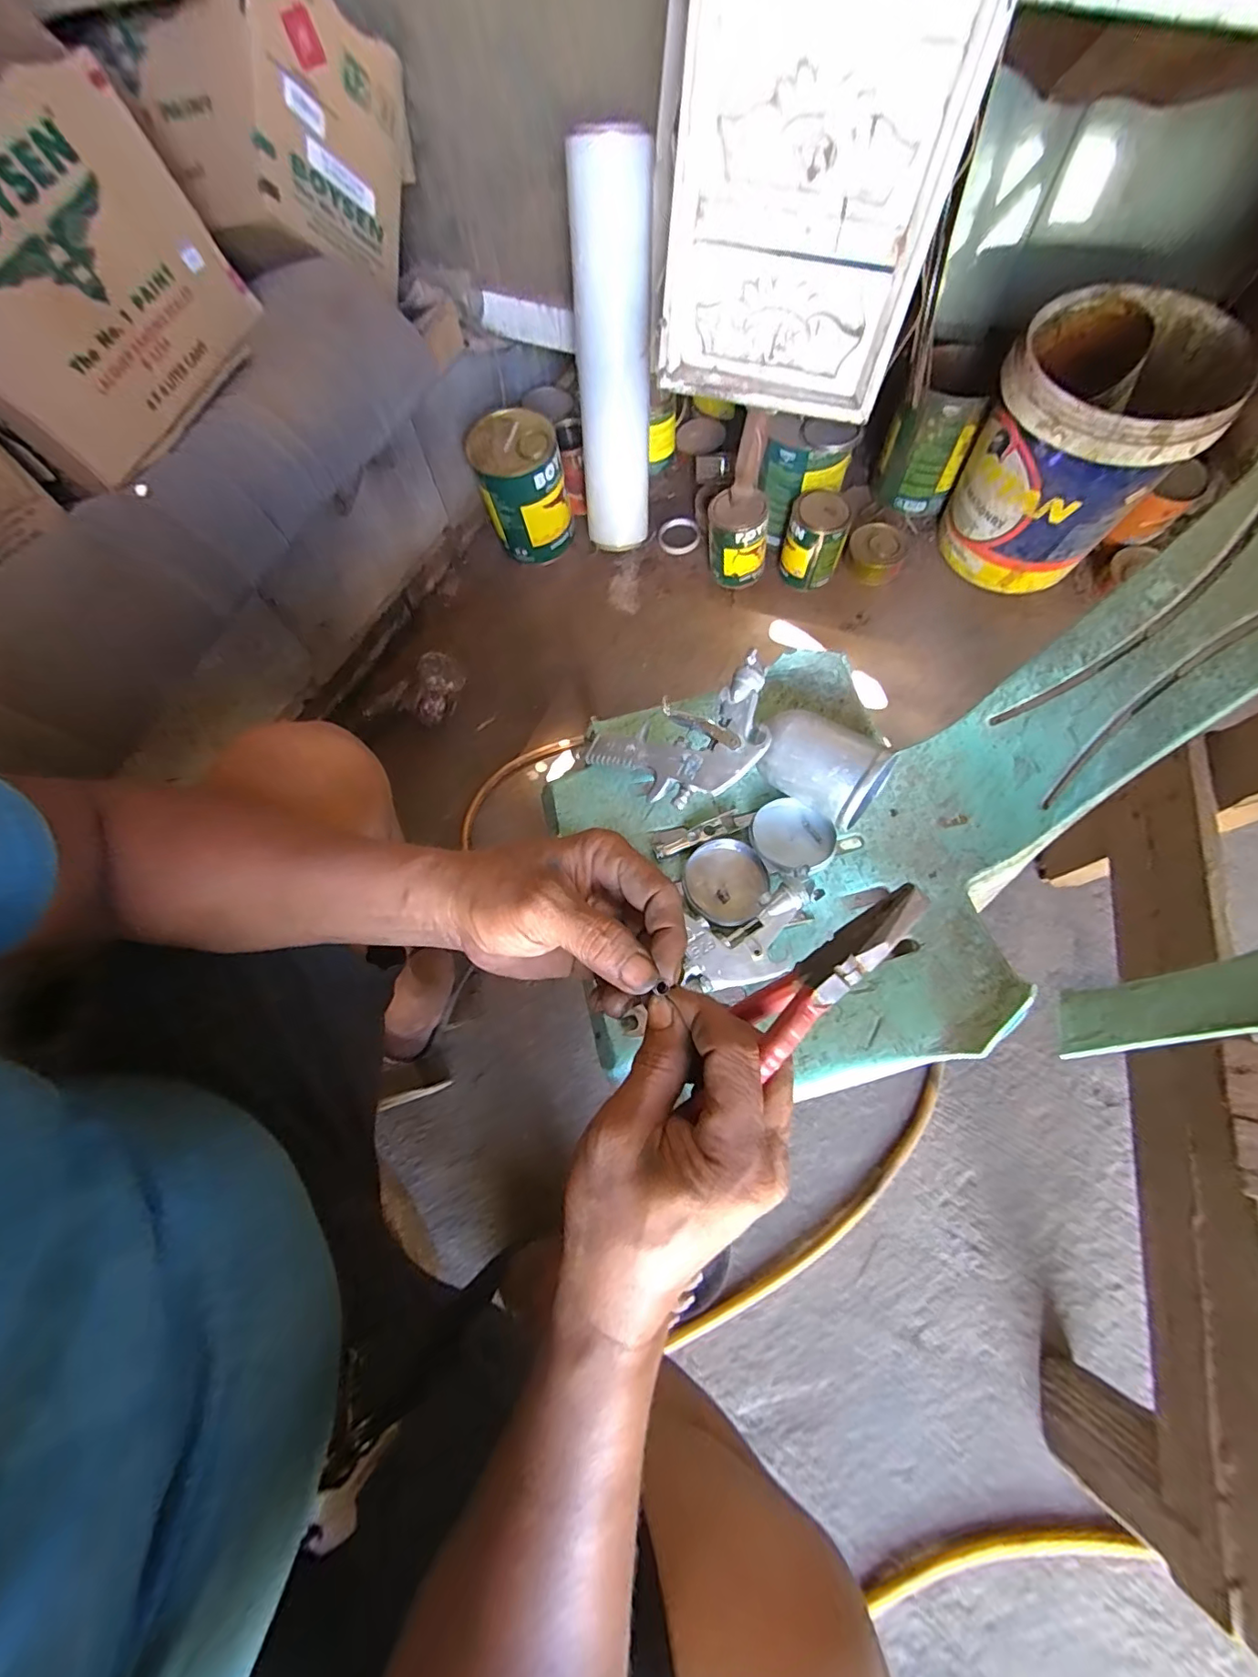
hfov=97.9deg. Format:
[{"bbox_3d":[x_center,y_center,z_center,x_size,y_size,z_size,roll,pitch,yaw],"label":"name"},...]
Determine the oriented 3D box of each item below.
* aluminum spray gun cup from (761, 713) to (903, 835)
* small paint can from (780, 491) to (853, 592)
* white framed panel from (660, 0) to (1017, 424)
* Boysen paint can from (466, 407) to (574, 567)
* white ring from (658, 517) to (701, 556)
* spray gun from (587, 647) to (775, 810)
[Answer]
[{"bbox_3d":[0.172,-0.069,0.493,0.110,0.080,0.087,39,73,18],"label":"aluminum spray gun cup"},{"bbox_3d":[0.340,-0.553,1.006,0.103,0.125,0.103,-1,65,3],"label":"small paint can"},{"bbox_3d":[0.209,-0.784,0.611,0.319,0.507,0.046,11,58,3],"label":"white framed panel"},{"bbox_3d":[-0.205,-0.675,1.081,0.160,0.224,0.158,-1,65,3],"label":"Boysen paint can"},{"bbox_3d":[0.104,-0.625,1.136,0.085,0.023,0.093,-1,65,3],"label":"white ring"},{"bbox_3d":[0.054,-0.078,0.499,0.166,0.045,0.097,-21,73,18],"label":"spray gun"}]

